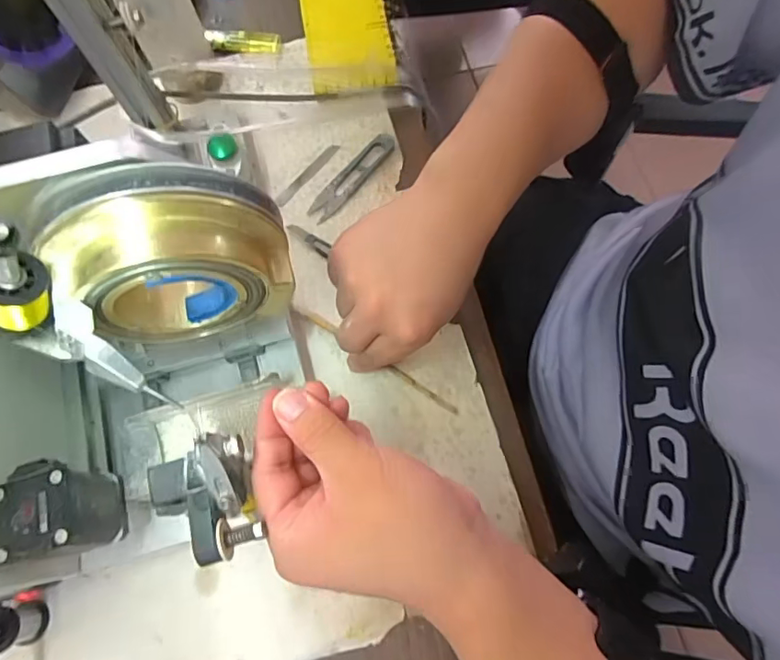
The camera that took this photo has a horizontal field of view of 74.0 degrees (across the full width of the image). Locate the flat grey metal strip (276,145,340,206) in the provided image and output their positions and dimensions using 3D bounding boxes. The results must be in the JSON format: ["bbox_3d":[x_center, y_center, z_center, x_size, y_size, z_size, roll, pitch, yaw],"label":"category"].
[{"bbox_3d":[-0.074,-0.140,0.466,0.010,0.004,0.079,40,77,12],"label":"flat grey metal strip"}]

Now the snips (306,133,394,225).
[{"bbox_3d":[-0.033,-0.137,0.461,0.022,0.006,0.105,39,77,12],"label":"snips"}]

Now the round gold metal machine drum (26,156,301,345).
[{"bbox_3d":[-0.106,-0.035,0.265,0.104,0.097,0.047,-13,72,-3],"label":"round gold metal machine drum"}]

